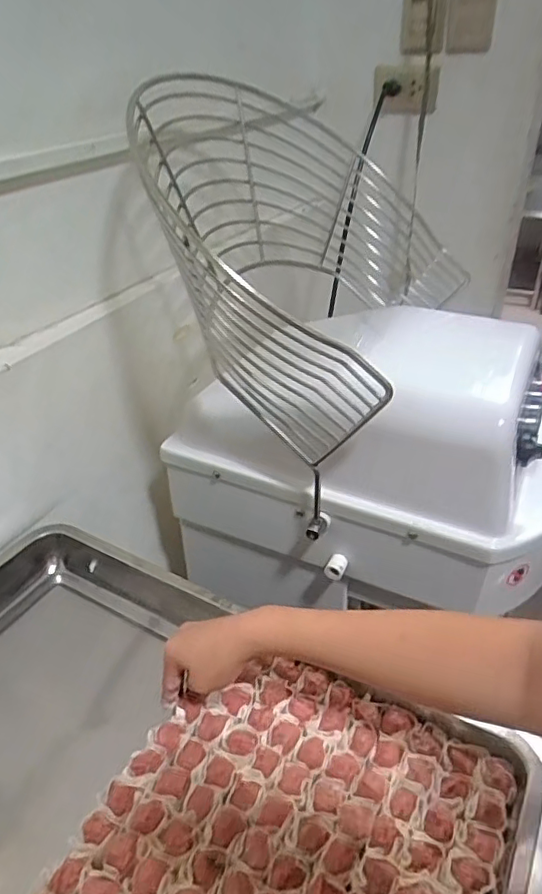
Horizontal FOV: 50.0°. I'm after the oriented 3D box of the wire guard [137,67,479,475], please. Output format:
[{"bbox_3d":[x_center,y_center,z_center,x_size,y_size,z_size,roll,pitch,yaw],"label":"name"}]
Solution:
[{"bbox_3d":[0.024,-0.257,0.750,0.417,0.311,0.481,9,36,15],"label":"wire guard"}]

